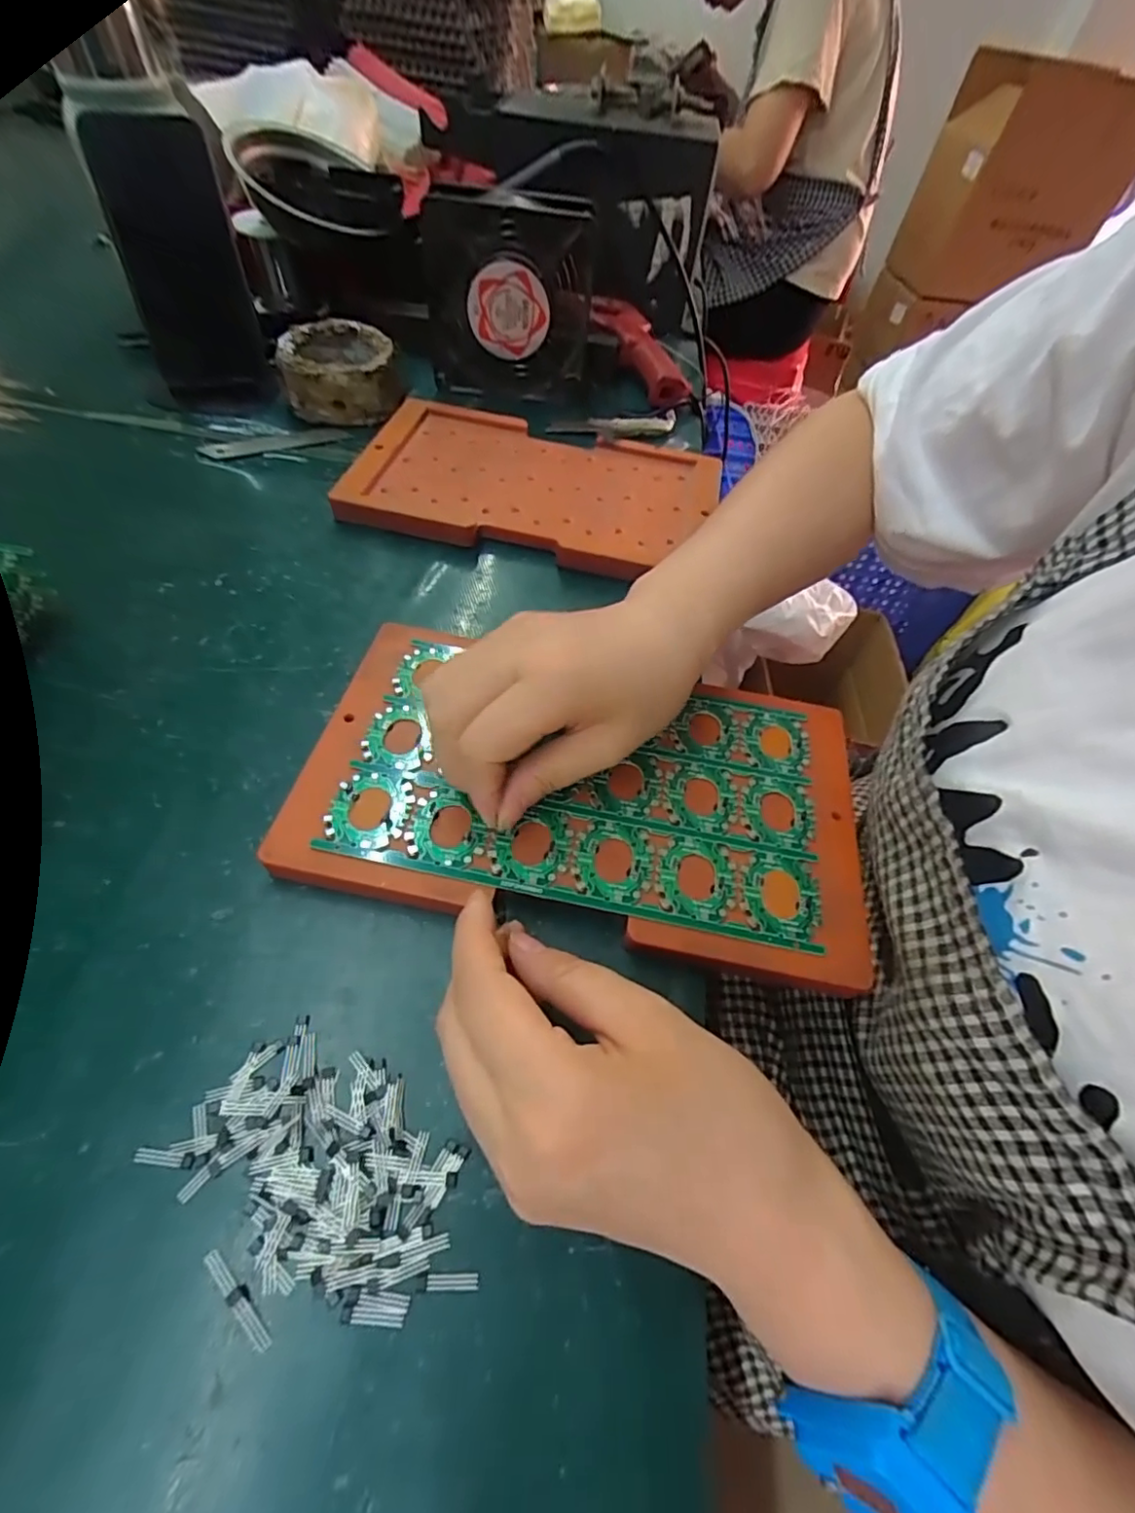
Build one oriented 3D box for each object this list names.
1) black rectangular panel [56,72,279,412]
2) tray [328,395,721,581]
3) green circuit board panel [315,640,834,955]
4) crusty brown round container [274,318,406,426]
[{"bbox_3d":[-0.262,-0.336,0.399,0.074,0.171,0.015,-17,29,-15],"label":"black rectangular panel"},{"bbox_3d":[-0.019,-0.190,0.401,0.233,0.017,0.143,12,54,2],"label":"tray"},{"bbox_3d":[0.008,0.009,0.262,0.203,0.005,0.126,7,56,-1],"label":"green circuit board panel"},{"bbox_3d":[-0.170,-0.291,0.442,0.084,0.039,0.081,-5,55,-10],"label":"crusty brown round container"}]

